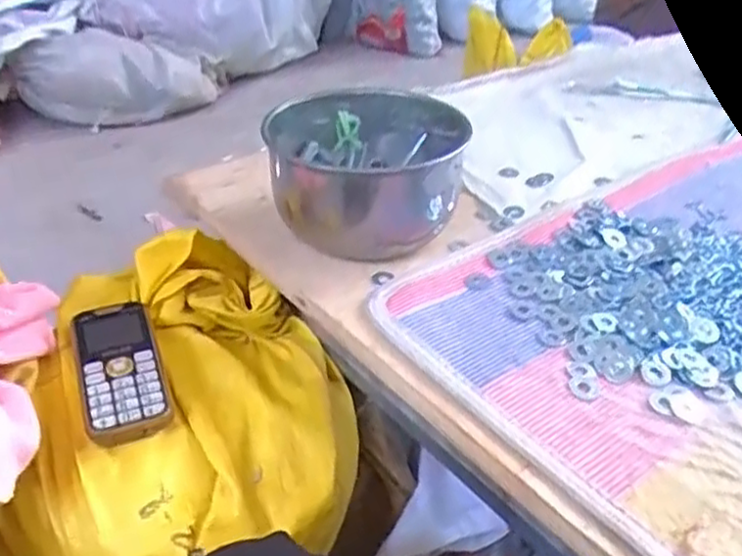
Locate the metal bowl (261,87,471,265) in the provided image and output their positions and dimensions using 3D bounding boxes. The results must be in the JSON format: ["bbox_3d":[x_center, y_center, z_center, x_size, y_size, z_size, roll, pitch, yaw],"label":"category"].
[{"bbox_3d":[-0.007,-0.092,0.605,0.163,0.082,0.155,1,34,-1],"label":"metal bowl"}]

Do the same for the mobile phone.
[{"bbox_3d":[-0.183,0.067,0.509,0.062,0.021,0.119,-18,51,-12],"label":"mobile phone"}]

